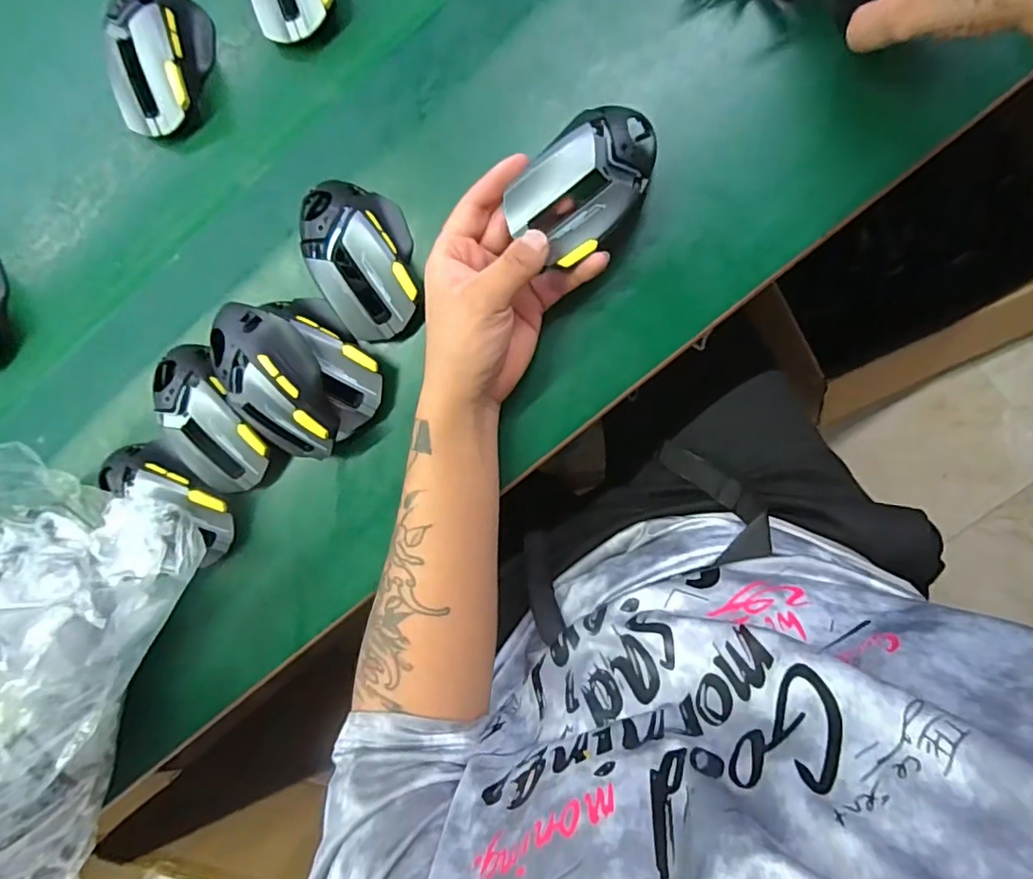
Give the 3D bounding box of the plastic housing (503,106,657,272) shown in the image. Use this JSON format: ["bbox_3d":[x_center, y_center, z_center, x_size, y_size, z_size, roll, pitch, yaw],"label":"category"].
[{"bbox_3d":[0.048,-0.162,0.349,0.105,0.040,0.062,-44,88,9],"label":"plastic housing"}]

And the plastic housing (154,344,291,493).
[{"bbox_3d":[-0.231,-0.014,0.419,0.065,0.042,0.122,-36,91,7],"label":"plastic housing"}]

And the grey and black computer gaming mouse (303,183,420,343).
[{"bbox_3d":[-0.111,-0.129,0.393,0.072,0.043,0.116,-24,93,7],"label":"grey and black computer gaming mouse"}]

